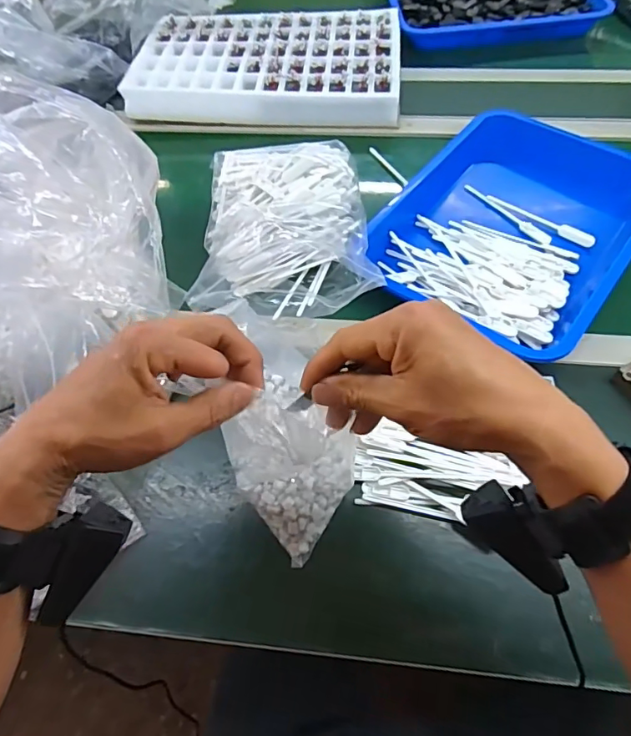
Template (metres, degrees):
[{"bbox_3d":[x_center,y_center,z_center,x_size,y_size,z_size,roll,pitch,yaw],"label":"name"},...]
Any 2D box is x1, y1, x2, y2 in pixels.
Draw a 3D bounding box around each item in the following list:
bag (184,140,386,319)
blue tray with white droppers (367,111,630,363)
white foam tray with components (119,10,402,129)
[{"bbox_3d":[-0.041,-0.178,0.613,0.211,0.074,0.267,-8,60,-2],"label":"bag"},{"bbox_3d":[0.246,-0.178,0.628,0.281,0.059,0.363,35,67,21],"label":"blue tray with white droppers"},{"bbox_3d":[-0.078,-0.498,0.821,0.429,0.046,0.275,2,60,4],"label":"white foam tray with components"}]

